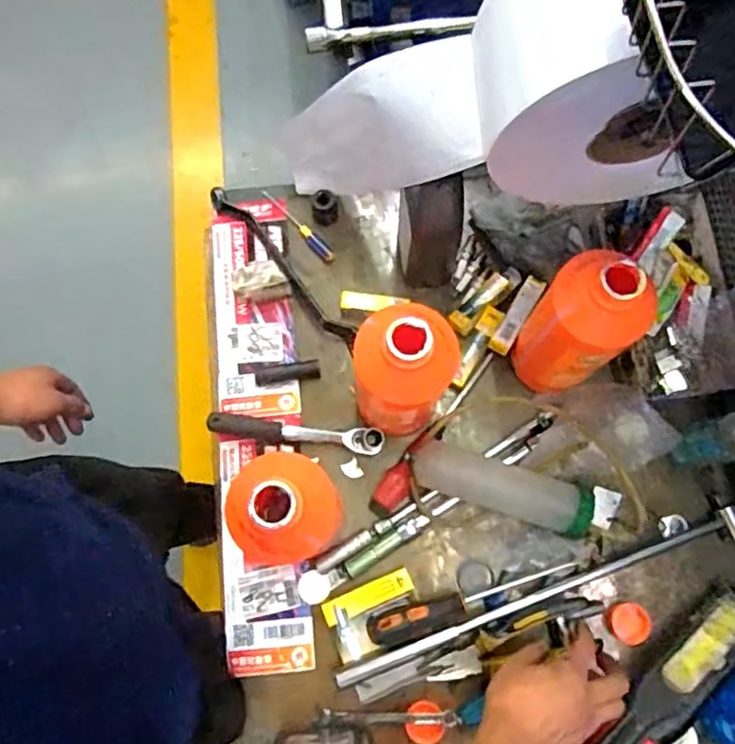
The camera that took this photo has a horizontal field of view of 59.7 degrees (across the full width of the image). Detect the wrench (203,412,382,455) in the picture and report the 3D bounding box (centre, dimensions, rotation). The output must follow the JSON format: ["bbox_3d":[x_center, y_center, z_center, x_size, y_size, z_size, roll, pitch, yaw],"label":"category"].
[{"bbox_3d":[-0.085,0.070,0.752,0.208,0.046,0.027,8,76,3],"label":"wrench"}]

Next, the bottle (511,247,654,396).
[{"bbox_3d":[0.209,-0.039,0.661,0.091,0.249,0.078,40,80,10],"label":"bottle"}]

